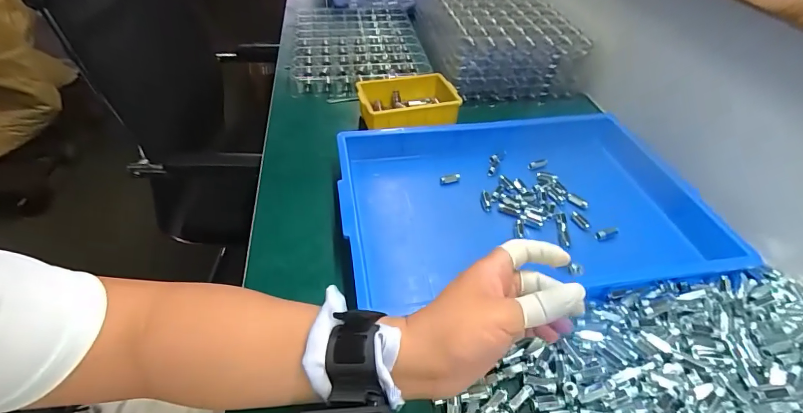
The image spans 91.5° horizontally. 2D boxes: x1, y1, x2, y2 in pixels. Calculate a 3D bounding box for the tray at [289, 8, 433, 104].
[{"bbox_3d":[-0.097,-0.346,0.831,0.259,0.033,0.405,-5,45,-7],"label":"tray"}]

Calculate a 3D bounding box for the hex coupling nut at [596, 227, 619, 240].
[{"bbox_3d":[0.249,0.032,0.471,0.029,0.007,0.008,-11,46,-13],"label":"hex coupling nut"}]

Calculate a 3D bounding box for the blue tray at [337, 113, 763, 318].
[{"bbox_3d":[0.146,-0.009,0.494,0.433,0.060,0.282,-5,45,-7],"label":"blue tray"}]

